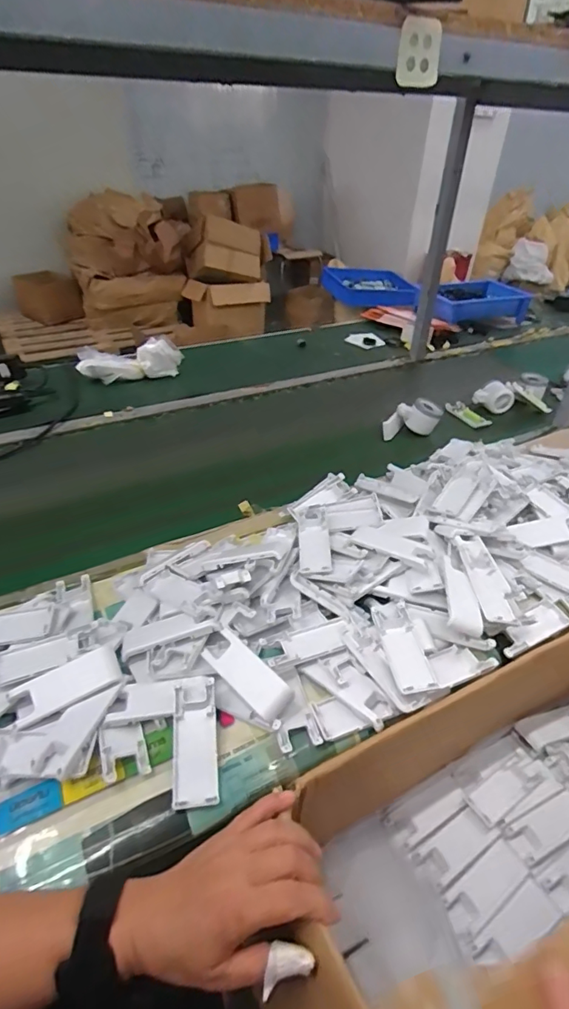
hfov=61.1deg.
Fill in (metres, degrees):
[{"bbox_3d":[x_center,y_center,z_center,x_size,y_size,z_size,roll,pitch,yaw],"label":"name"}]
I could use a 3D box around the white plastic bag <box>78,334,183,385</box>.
[{"bbox_3d":[-0.358,-0.335,1.126,0.234,0.075,0.055,-12,40,-17],"label":"white plastic bag"}]

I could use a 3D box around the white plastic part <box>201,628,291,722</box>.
[{"bbox_3d":[-0.038,0.169,0.482,0.097,0.021,0.037,30,46,32],"label":"white plastic part"}]

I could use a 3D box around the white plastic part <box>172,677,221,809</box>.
[{"bbox_3d":[-0.082,0.216,0.438,0.039,0.010,0.102,-3,51,-6],"label":"white plastic part"}]

